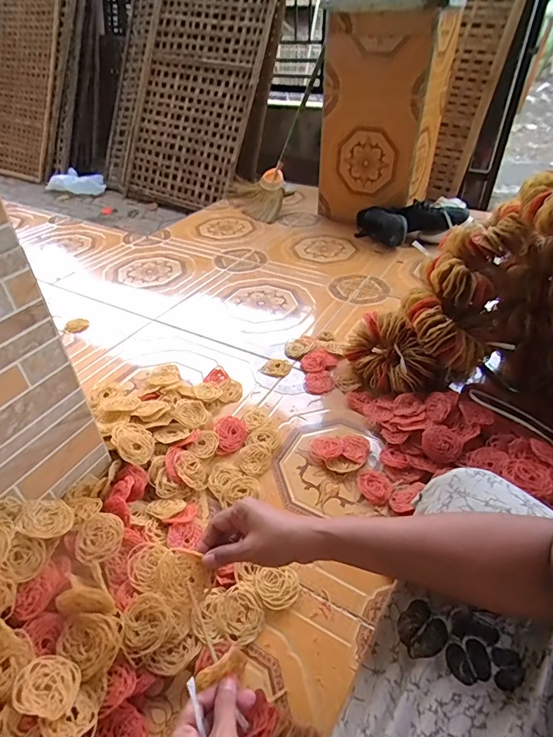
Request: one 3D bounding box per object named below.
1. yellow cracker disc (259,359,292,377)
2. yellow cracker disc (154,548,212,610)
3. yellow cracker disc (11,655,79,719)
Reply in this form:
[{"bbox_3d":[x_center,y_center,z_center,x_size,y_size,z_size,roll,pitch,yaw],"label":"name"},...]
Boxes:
[{"bbox_3d":[-0.001,-0.001,0.918,0.065,0.009,0.057,10,41,14],"label":"yellow cracker disc"},{"bbox_3d":[-0.100,0.223,0.452,0.050,0.006,0.059,-38,80,-23],"label":"yellow cracker disc"},{"bbox_3d":[-0.228,0.315,0.422,0.057,0.010,0.050,28,27,-15],"label":"yellow cracker disc"}]

